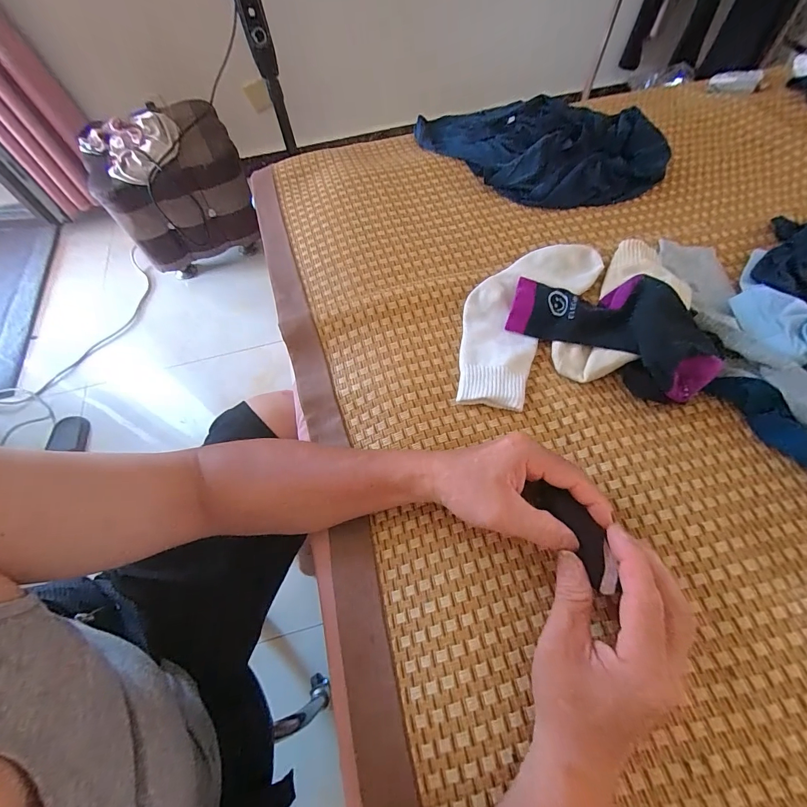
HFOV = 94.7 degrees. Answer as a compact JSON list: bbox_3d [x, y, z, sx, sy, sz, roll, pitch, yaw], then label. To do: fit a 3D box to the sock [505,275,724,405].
[{"bbox_3d":[0.230,-0.091,0.419,0.219,0.047,0.119,35,70,19],"label":"sock"}]

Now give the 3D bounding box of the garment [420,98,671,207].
[{"bbox_3d":[0.184,-0.412,0.584,0.418,0.060,0.197,29,68,17],"label":"garment"}]

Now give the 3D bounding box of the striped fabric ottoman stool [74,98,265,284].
[{"bbox_3d":[-0.706,-0.672,1.202,0.391,0.397,0.350,-24,64,-9],"label":"striped fabric ottoman stool"}]

